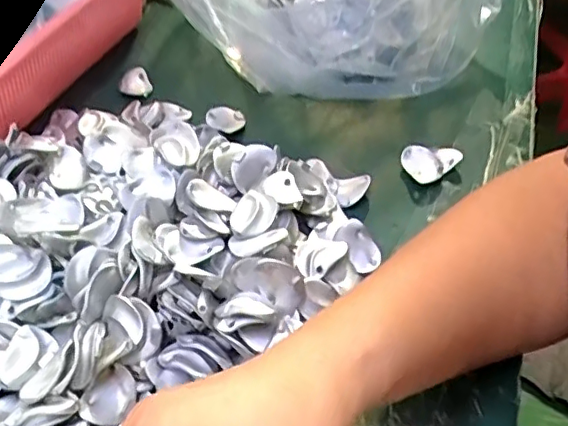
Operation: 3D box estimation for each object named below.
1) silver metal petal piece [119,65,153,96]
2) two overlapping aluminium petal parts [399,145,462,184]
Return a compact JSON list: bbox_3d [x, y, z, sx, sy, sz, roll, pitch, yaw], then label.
[{"bbox_3d":[-0.130,-0.114,0.505,0.026,0.008,0.034,-19,50,-15],"label":"silver metal petal piece"},{"bbox_3d":[0.107,-0.039,0.428,0.041,0.013,0.032,-27,52,-21],"label":"two overlapping aluminium petal parts"}]

